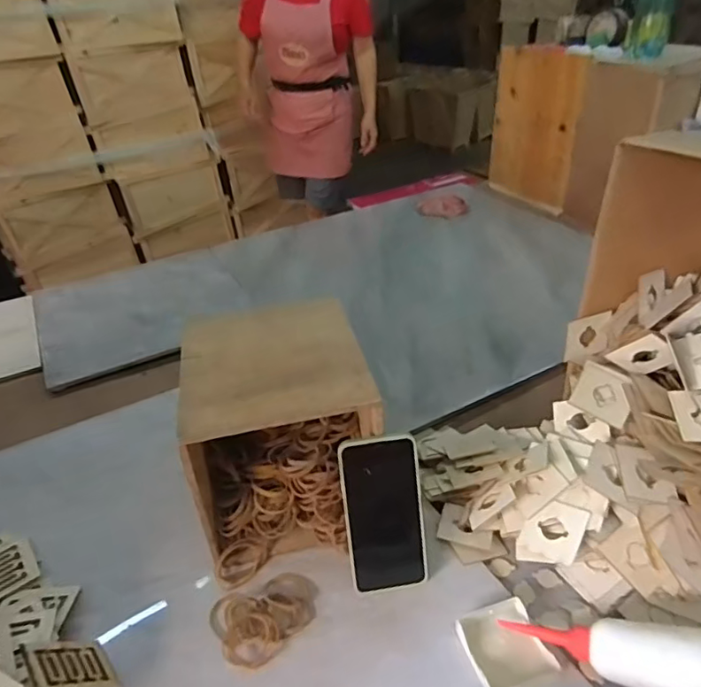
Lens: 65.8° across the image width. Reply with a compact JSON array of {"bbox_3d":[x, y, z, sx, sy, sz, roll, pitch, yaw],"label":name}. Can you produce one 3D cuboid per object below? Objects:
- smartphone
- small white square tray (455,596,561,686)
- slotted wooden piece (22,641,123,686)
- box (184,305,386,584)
[{"bbox_3d":[0.036,0.179,0.566,0.082,0.170,0.010,-9,11,-7],"label":"smartphone"},{"bbox_3d":[0.148,0.290,0.520,0.072,0.015,0.073,-13,35,-13],"label":"small white square tray"},{"bbox_3d":[-0.259,0.303,0.505,0.061,0.077,0.005,31,88,41],"label":"slotted wooden piece"},{"bbox_3d":[-0.085,0.097,0.661,0.198,0.203,0.242,-10,34,-9],"label":"box"}]

